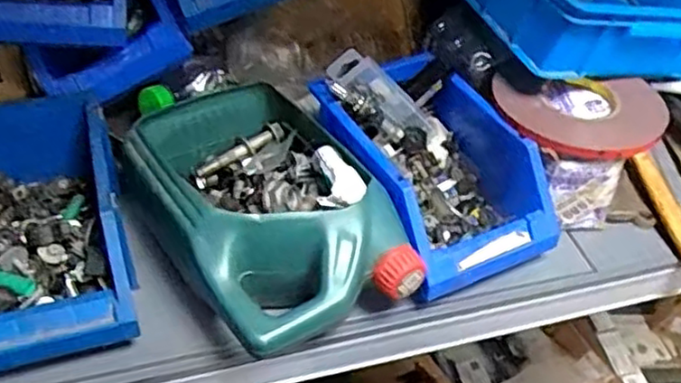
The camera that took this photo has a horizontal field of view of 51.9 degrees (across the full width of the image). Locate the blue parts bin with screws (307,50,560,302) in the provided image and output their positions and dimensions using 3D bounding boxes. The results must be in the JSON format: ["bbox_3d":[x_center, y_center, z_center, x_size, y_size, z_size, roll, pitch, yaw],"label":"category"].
[{"bbox_3d":[0.094,-0.033,0.718,0.173,0.118,0.253,-15,46,-18],"label":"blue parts bin with screws"}]

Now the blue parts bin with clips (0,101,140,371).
[{"bbox_3d":[-0.290,0.025,0.649,0.160,0.103,0.268,-13,45,-16],"label":"blue parts bin with clips"}]

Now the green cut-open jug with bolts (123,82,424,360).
[{"bbox_3d":[-0.075,0.008,0.657,0.180,0.109,0.285,-19,47,-21],"label":"green cut-open jug with bolts"}]

